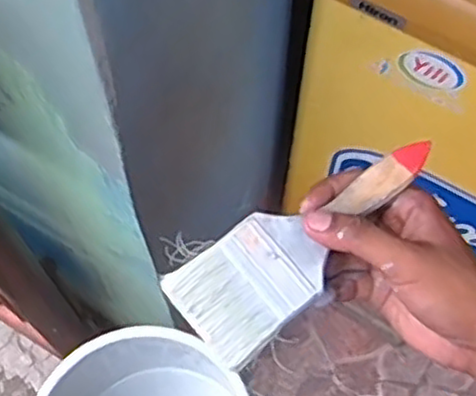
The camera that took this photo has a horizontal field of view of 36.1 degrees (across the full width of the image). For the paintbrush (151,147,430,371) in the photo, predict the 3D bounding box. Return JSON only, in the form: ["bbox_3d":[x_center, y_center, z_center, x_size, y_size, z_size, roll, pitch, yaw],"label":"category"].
[{"bbox_3d":[0.041,0.021,0.415,0.165,0.011,0.059,-37,69,-13],"label":"paintbrush"}]

